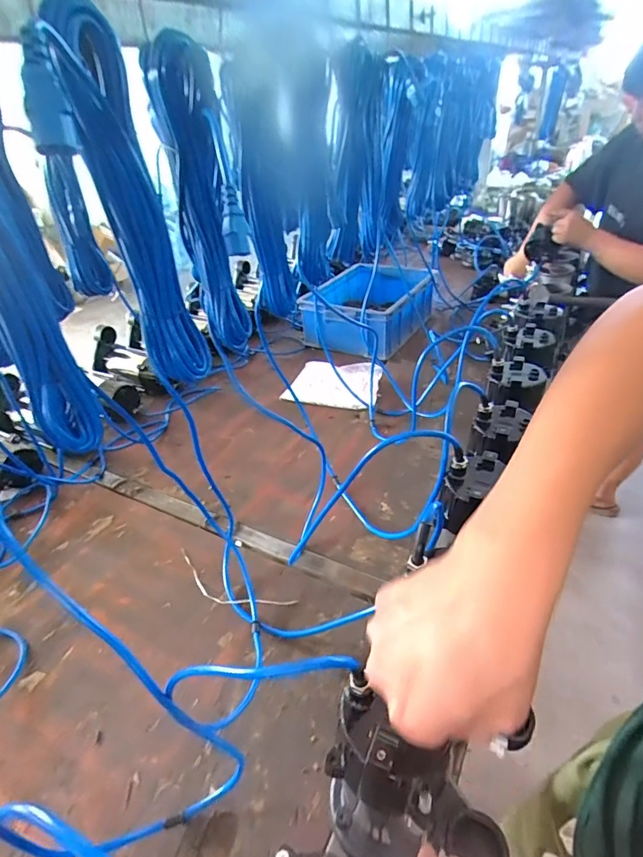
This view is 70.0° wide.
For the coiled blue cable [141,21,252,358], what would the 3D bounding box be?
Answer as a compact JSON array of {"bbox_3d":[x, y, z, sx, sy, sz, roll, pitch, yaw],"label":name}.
[{"bbox_3d":[-0.141,-0.255,0.562,0.065,0.327,0.057,-12,36,-9],"label":"coiled blue cable"}]

